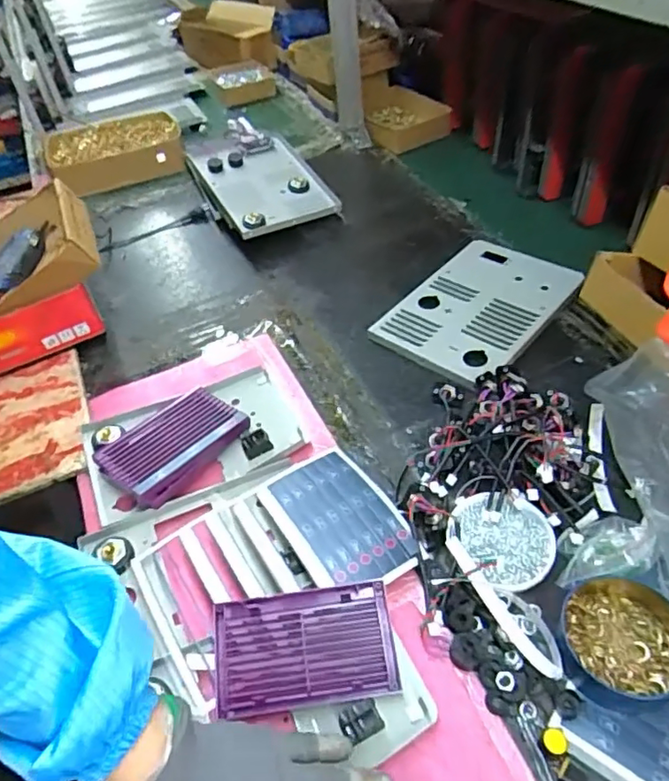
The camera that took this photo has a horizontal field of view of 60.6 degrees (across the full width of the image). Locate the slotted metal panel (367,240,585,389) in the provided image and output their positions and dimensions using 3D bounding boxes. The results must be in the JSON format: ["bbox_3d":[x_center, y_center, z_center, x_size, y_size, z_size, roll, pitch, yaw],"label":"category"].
[{"bbox_3d":[0.198,-0.121,0.789,0.183,0.013,0.282,29,56,32],"label":"slotted metal panel"}]

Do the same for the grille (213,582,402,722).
[{"bbox_3d":[-0.026,0.214,0.477,0.148,0.005,0.086,-9,58,0],"label":"grille"}]

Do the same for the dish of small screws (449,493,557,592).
[{"bbox_3d":[0.156,0.141,0.544,0.097,0.020,0.087,27,56,30],"label":"dish of small screws"}]

